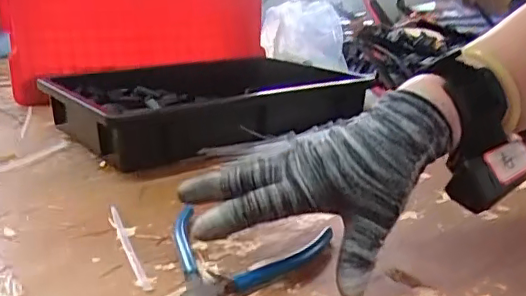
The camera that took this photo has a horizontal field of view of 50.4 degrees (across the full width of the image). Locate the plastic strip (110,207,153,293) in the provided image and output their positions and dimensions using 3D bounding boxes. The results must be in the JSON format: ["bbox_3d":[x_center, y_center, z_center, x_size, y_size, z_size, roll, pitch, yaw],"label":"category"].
[{"bbox_3d":[-0.102,0.071,0.418,0.008,0.004,0.136,-6,19,-23],"label":"plastic strip"}]

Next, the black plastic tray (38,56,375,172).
[{"bbox_3d":[-0.062,-0.058,0.728,0.376,0.071,0.230,-11,21,-36],"label":"black plastic tray"}]

